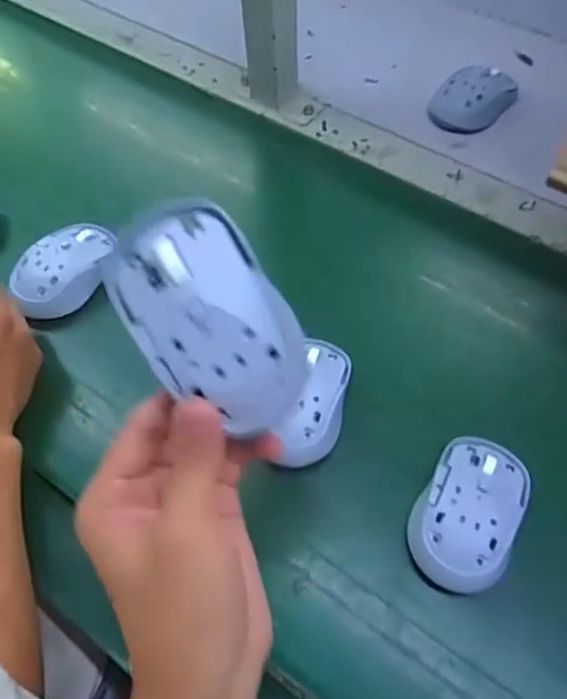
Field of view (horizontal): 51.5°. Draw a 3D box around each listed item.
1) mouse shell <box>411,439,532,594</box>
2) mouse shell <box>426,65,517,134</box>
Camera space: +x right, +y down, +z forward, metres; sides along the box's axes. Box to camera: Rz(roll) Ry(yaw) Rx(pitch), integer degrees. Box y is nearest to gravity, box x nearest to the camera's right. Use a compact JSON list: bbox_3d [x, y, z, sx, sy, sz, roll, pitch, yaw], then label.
[{"bbox_3d":[0.122,0.102,0.381,0.060,0.025,0.102,25,64,16],"label":"mouse shell"},{"bbox_3d":[0.189,-0.251,0.587,0.079,0.034,0.058,-33,63,-16],"label":"mouse shell"}]

